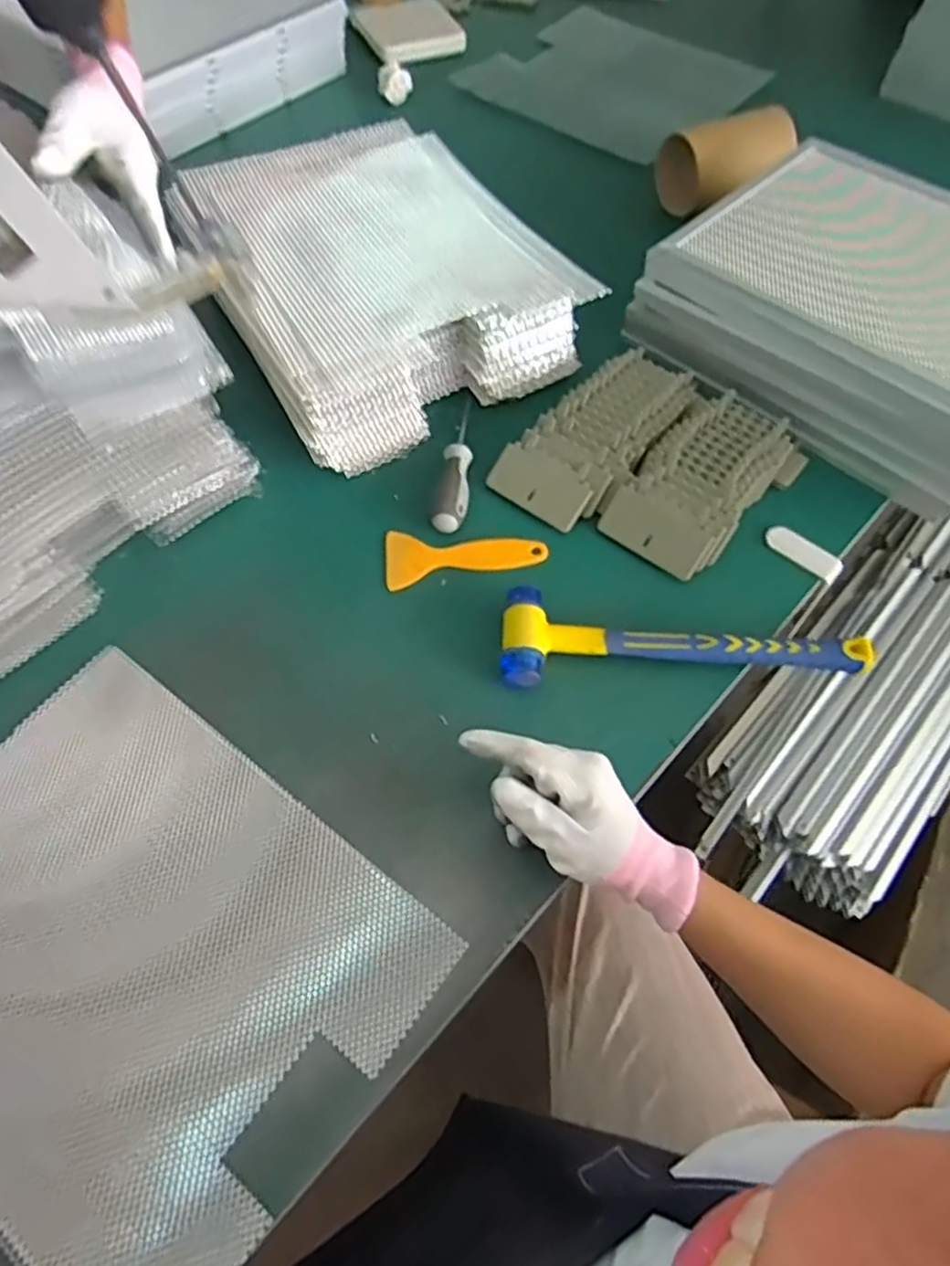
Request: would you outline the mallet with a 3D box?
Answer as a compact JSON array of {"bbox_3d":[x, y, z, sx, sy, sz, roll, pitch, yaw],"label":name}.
[{"bbox_3d":[0.150,0.004,0.529,0.260,0.031,0.073,-1,60,-1],"label":"mallet"}]

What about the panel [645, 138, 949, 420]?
[{"bbox_3d":[0.374,-0.314,0.618,0.270,0.033,0.327,-40,67,-21],"label":"panel"}]

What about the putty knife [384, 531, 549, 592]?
[{"bbox_3d":[-0.008,-0.064,0.581,0.128,0.006,0.052,-5,60,-4],"label":"putty knife"}]

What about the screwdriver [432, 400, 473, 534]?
[{"bbox_3d":[-0.017,-0.149,0.616,0.027,0.028,0.156,3,60,1],"label":"screwdriver"}]

